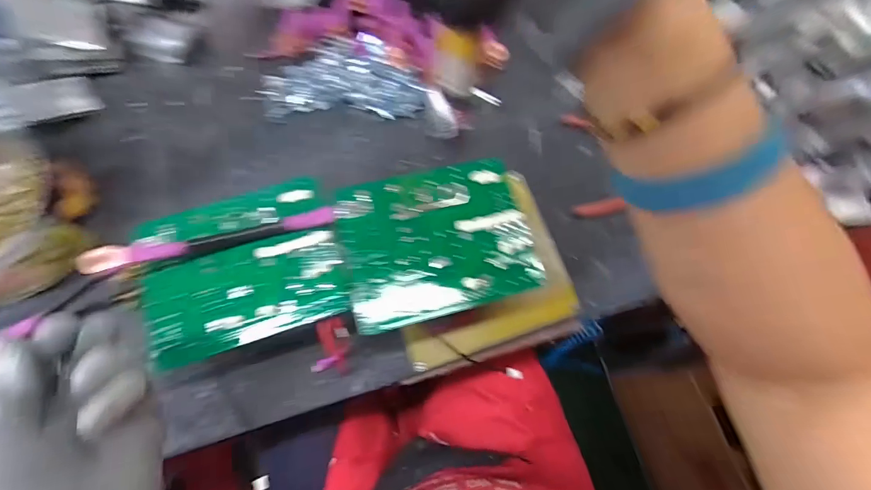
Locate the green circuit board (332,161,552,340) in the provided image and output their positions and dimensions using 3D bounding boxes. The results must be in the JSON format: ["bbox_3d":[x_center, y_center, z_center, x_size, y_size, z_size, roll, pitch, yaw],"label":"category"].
[{"bbox_3d":[0.002,-0.004,0.319,0.154,0.009,0.120,-15,77,-11],"label":"green circuit board"}]

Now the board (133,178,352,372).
[{"bbox_3d":[-0.156,0.017,0.313,0.152,0.012,0.122,-18,75,-6],"label":"board"}]

